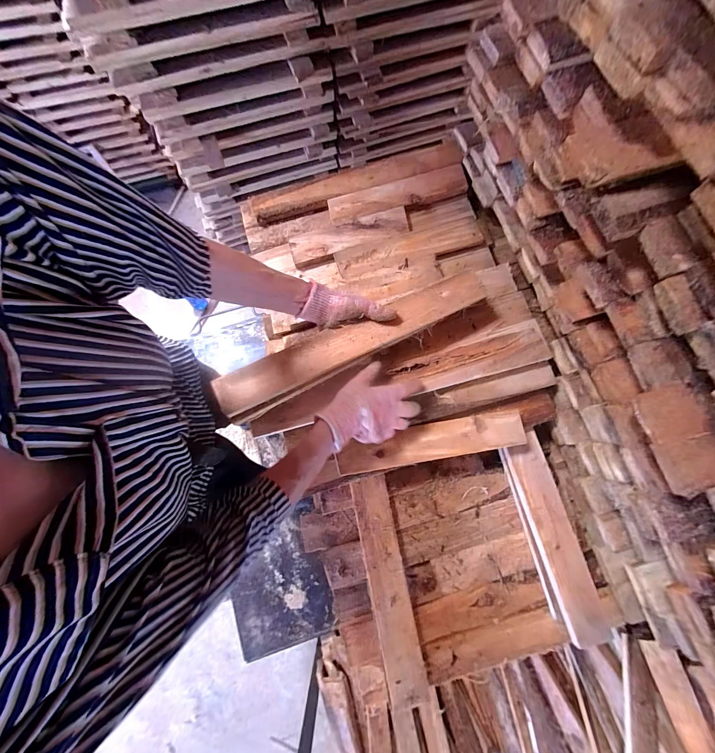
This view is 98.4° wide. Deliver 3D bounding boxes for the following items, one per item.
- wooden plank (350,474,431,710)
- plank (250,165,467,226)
[{"bbox_3d":[0.054,0.363,0.533,0.065,0.025,0.355,-11,78,-3],"label":"wooden plank"},{"bbox_3d":[0.088,-0.392,0.666,0.306,0.018,0.064,-18,79,-4],"label":"plank"}]

